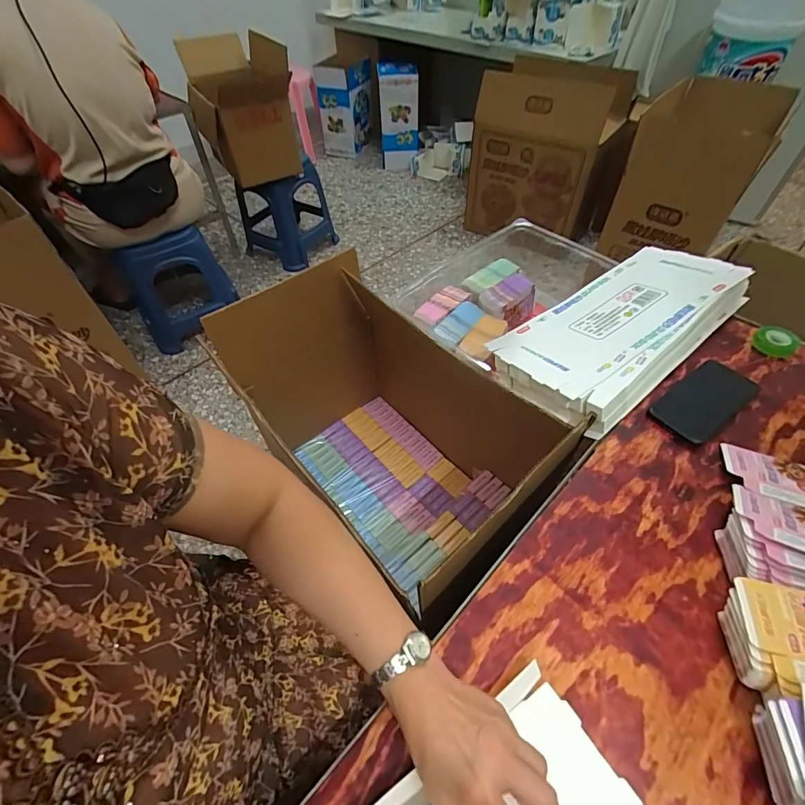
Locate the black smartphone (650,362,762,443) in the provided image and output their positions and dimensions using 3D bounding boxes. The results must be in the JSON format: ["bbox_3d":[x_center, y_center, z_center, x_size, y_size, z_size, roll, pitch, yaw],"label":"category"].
[{"bbox_3d":[0.436,-0.005,0.584,0.170,0.008,0.077,-30,56,-20],"label":"black smartphone"}]

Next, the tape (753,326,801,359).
[{"bbox_3d":[0.591,-0.099,0.643,0.053,0.023,0.056,-1,51,1],"label":"tape"}]

